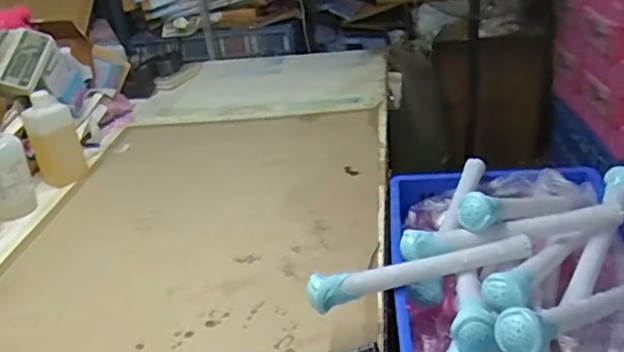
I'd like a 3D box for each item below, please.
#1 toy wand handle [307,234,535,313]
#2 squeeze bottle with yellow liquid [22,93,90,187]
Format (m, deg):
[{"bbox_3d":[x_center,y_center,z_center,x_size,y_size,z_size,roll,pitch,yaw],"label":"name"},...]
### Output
[{"bbox_3d":[0.151,0.127,0.804,0.315,0.039,0.038,-13,30,-11],"label":"toy wand handle"},{"bbox_3d":[-0.604,-0.089,1.367,0.102,0.199,0.088,-24,34,-28],"label":"squeeze bottle with yellow liquid"}]

